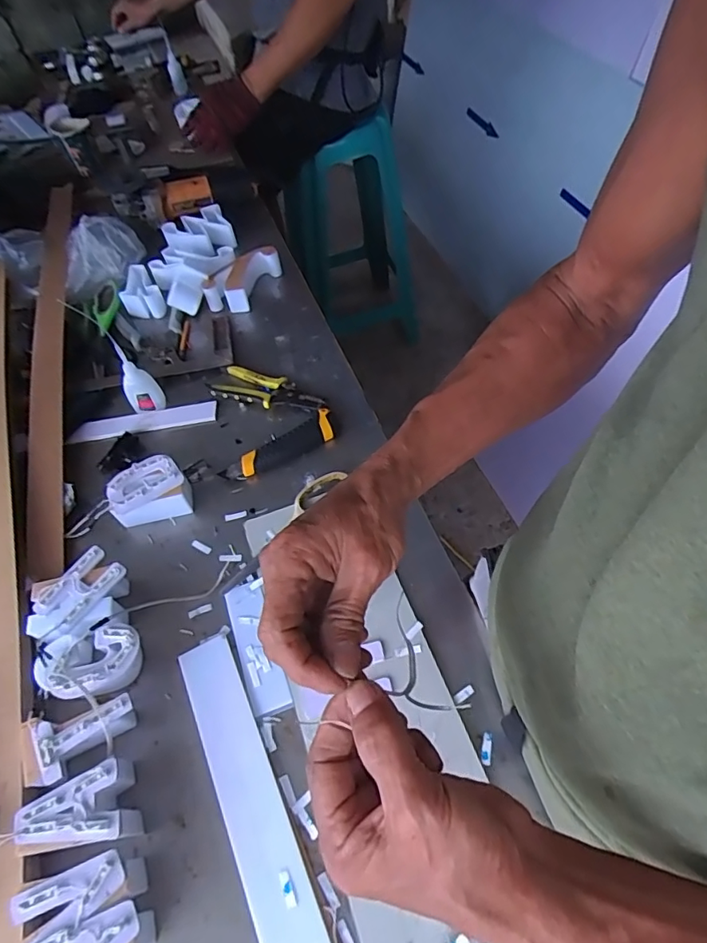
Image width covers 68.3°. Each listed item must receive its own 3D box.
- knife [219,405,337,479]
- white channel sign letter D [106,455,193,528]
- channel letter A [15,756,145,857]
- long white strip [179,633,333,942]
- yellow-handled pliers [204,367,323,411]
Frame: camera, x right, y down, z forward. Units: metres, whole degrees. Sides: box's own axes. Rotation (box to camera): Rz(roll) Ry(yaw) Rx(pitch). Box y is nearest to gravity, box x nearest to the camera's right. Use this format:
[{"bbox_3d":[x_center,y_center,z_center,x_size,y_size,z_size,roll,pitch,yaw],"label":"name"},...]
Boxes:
[{"bbox_3d":[-0.090,-0.029,0.655,0.156,0.020,0.036,-31,59,-16],"label":"knife"},{"bbox_3d":[-0.238,0.023,0.615,0.085,0.048,0.057,-15,56,-6],"label":"white channel sign letter D"},{"bbox_3d":[-0.229,0.285,0.440,0.084,0.046,0.058,-14,56,-6],"label":"channel letter A"},{"bbox_3d":[-0.053,0.339,0.405,0.048,0.009,0.451,-23,57,-12],"label":"long white strip"},{"bbox_3d":[-0.116,-0.109,0.714,0.160,0.014,0.058,17,59,15],"label":"yellow-handled pliers"}]

